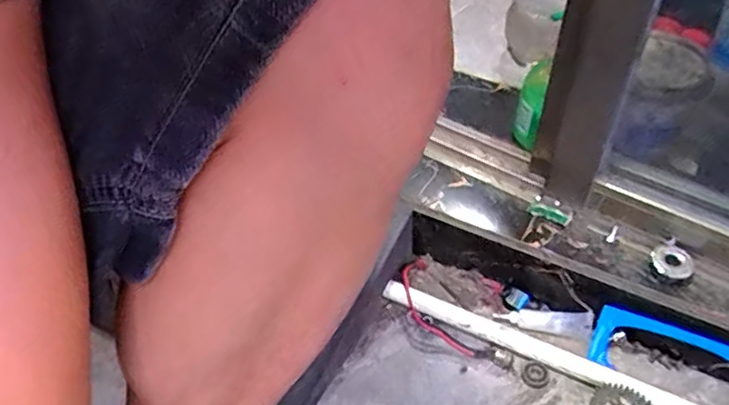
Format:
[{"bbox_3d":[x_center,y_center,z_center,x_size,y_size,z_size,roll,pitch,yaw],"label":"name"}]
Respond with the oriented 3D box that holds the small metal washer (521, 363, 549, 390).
[{"bbox_3d":[0.167,0.169,0.599,0.025,0.008,0.023,0,45,0],"label":"small metal washer"}]

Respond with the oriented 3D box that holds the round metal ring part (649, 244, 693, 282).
[{"bbox_3d":[0.294,0.057,0.587,0.033,0.012,0.038,-24,61,3],"label":"round metal ring part"}]

